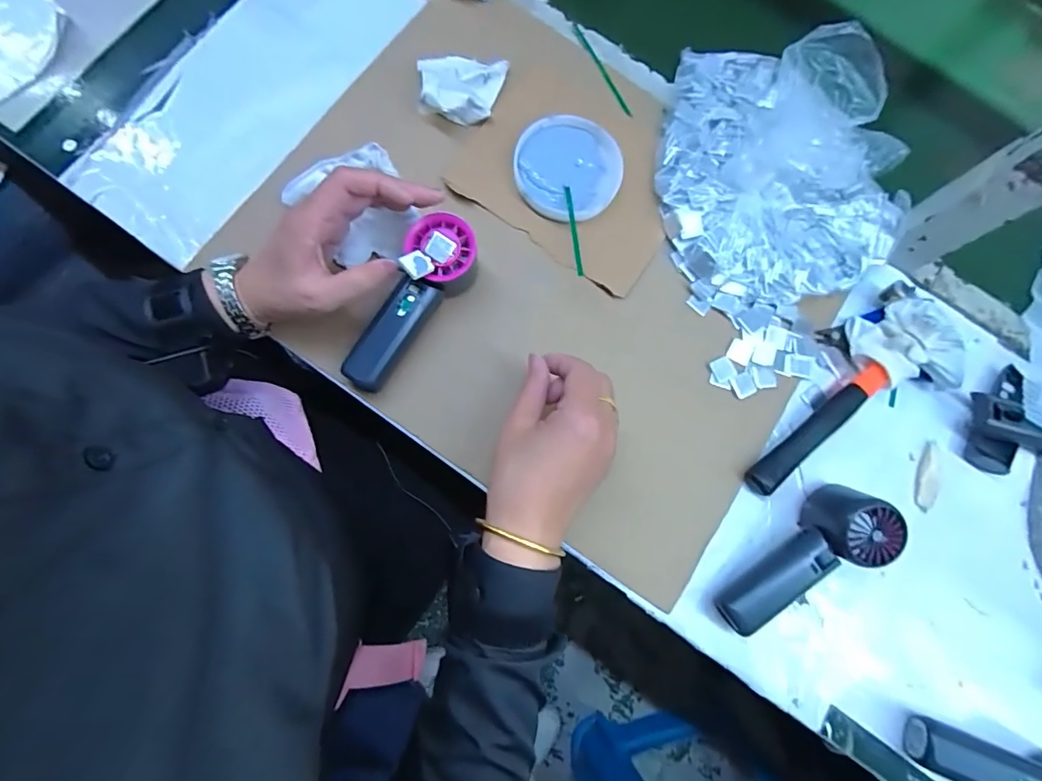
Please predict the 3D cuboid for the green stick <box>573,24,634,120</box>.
[{"bbox_3d":[0.084,-0.326,0.495,0.008,0.004,0.122,-24,82,-10],"label":"green stick"}]

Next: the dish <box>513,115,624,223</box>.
[{"bbox_3d":[0.045,-0.208,0.459,0.099,0.018,0.102,1,78,-6],"label":"dish"}]

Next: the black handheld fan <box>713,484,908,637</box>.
[{"bbox_3d":[0.231,0.143,0.391,0.150,0.048,0.054,-40,85,-7],"label":"black handheld fan"}]

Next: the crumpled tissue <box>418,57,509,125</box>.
[{"bbox_3d":[-0.053,-0.289,0.460,0.081,0.032,0.068,-6,79,-7],"label":"crumpled tissue"}]

